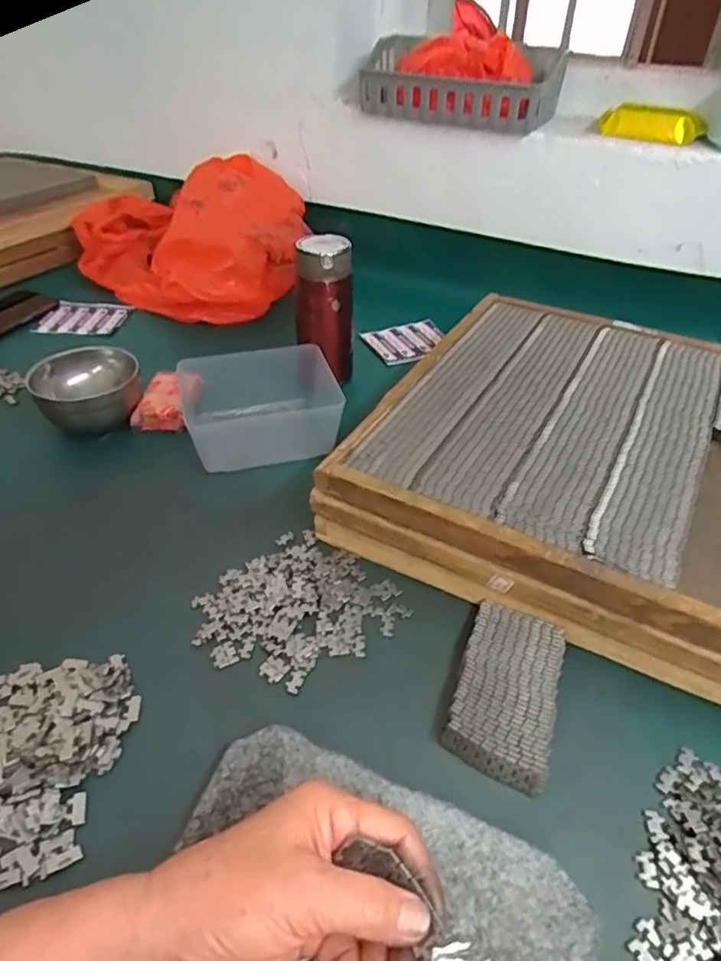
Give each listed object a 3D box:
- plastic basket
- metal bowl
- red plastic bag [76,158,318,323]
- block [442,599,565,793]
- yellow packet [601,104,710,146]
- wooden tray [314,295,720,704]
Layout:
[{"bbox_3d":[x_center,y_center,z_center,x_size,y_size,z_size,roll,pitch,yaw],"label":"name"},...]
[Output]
[{"bbox_3d":[0.124,-0.524,0.781,0.259,0.080,0.117,17,43,18],"label":"plastic basket"},{"bbox_3d":[-0.293,-0.094,0.639,0.106,0.056,0.110,-23,46,-27],"label":"metal bowl"},{"bbox_3d":[-0.264,-0.385,0.908,0.403,0.165,0.256,31,47,30],"label":"red plastic bag"},{"bbox_3d":[0.100,0.139,0.400,0.062,0.016,0.120,15,42,16],"label":"block"},{"bbox_3d":[0.354,-0.433,0.719,0.117,0.036,0.025,27,45,27],"label":"yellow packet"},{"bbox_3d":[0.229,-0.023,0.544,0.384,0.080,0.390,21,44,22],"label":"wooden tray"}]

